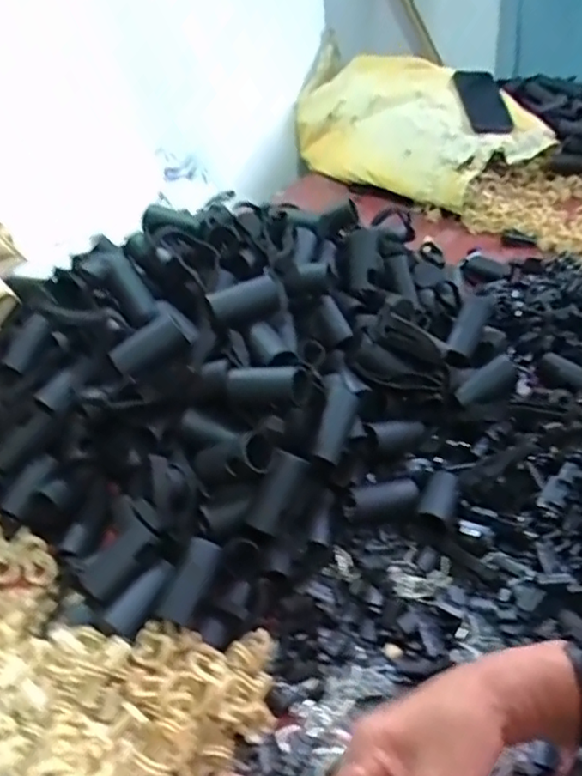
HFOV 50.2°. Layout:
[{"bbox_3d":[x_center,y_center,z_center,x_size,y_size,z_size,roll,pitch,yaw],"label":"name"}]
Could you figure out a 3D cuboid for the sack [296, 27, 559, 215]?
[{"bbox_3d":[0.201,-0.527,1.226,0.258,0.188,0.591,-25,41,-23],"label":"sack"}]

